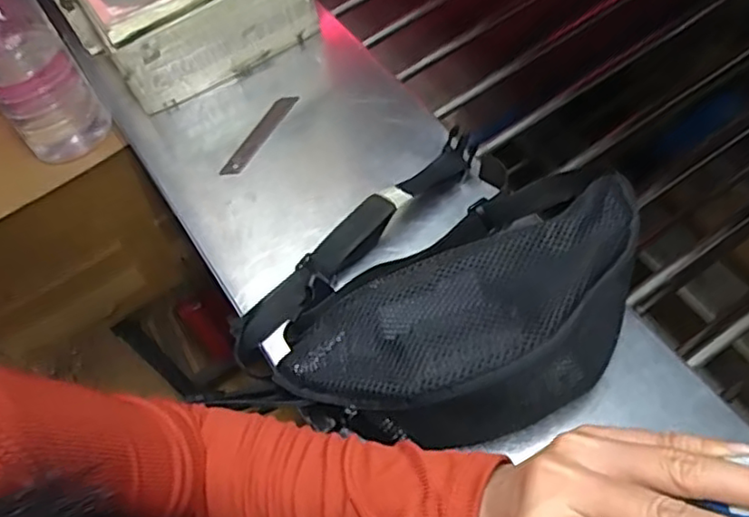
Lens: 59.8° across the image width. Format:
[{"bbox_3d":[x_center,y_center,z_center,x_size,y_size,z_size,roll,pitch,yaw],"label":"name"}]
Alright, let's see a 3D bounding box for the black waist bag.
[{"bbox_3d":[0.046,0.022,0.441,0.258,0.089,0.211,-39,64,-15],"label":"black waist bag"}]

